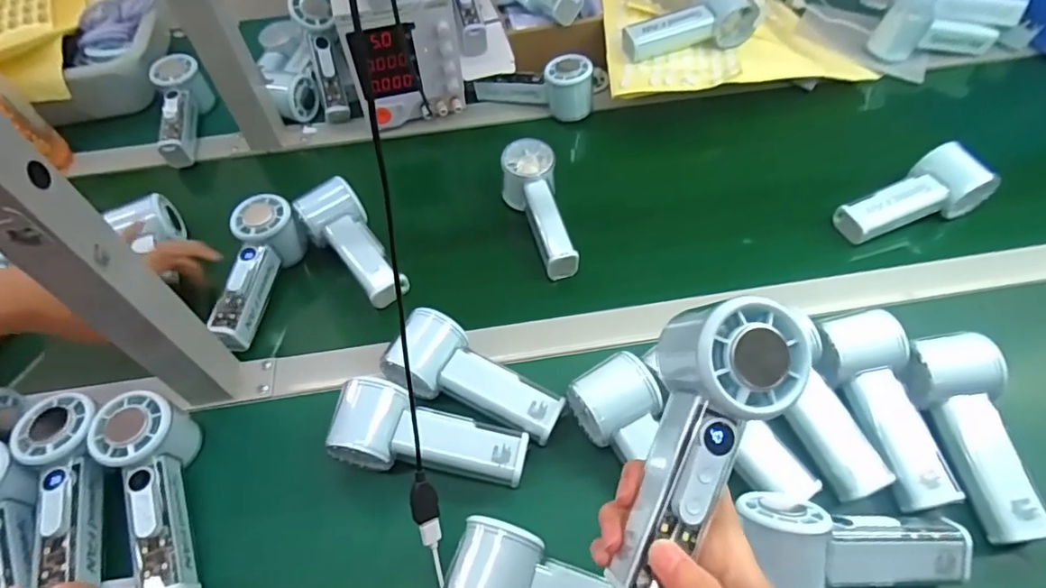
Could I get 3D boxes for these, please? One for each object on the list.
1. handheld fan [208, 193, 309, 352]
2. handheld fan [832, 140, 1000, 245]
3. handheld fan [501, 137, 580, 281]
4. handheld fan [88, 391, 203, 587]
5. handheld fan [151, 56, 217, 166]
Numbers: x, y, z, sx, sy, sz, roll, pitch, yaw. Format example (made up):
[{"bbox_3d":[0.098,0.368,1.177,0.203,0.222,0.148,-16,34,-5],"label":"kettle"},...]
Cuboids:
[{"bbox_3d":[-0.268,-0.023,0.531,0.056,0.051,0.149,9,55,10],"label":"handheld fan"},{"bbox_3d":[0.393,-0.096,0.552,0.136,0.048,0.062,-24,56,-13],"label":"handheld fan"},{"bbox_3d":[0.014,-0.089,0.567,0.056,0.053,0.146,-9,54,-3],"label":"handheld fan"},{"bbox_3d":[-0.273,0.151,0.413,0.053,0.059,0.155,-21,68,-11],"label":"handheld fan"},{"bbox_3d":[-0.431,-0.229,0.687,0.058,0.053,0.166,-8,70,-2],"label":"handheld fan"}]

